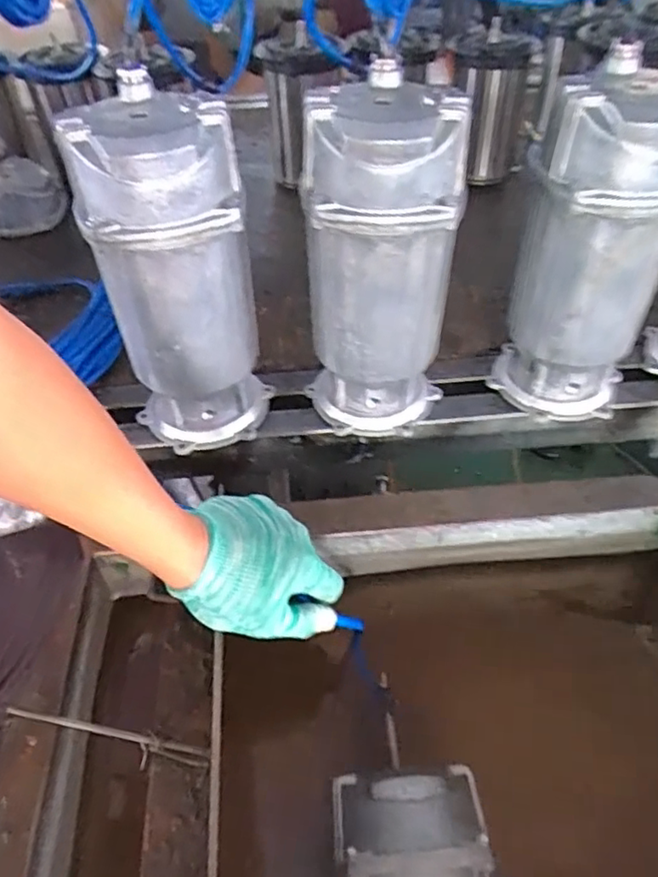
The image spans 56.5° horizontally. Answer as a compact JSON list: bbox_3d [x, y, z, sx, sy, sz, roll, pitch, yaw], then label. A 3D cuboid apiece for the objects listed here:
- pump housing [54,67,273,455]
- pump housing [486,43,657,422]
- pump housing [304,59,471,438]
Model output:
[{"bbox_3d":[-0.134,-0.133,0.546,0.125,0.292,0.108,-13,47,-11],"label":"pump housing"},{"bbox_3d":[0.237,-0.162,0.565,0.116,0.292,0.113,-1,46,1],"label":"pump housing"},{"bbox_3d":[0.043,-0.143,0.552,0.126,0.294,0.107,1,46,3],"label":"pump housing"}]

